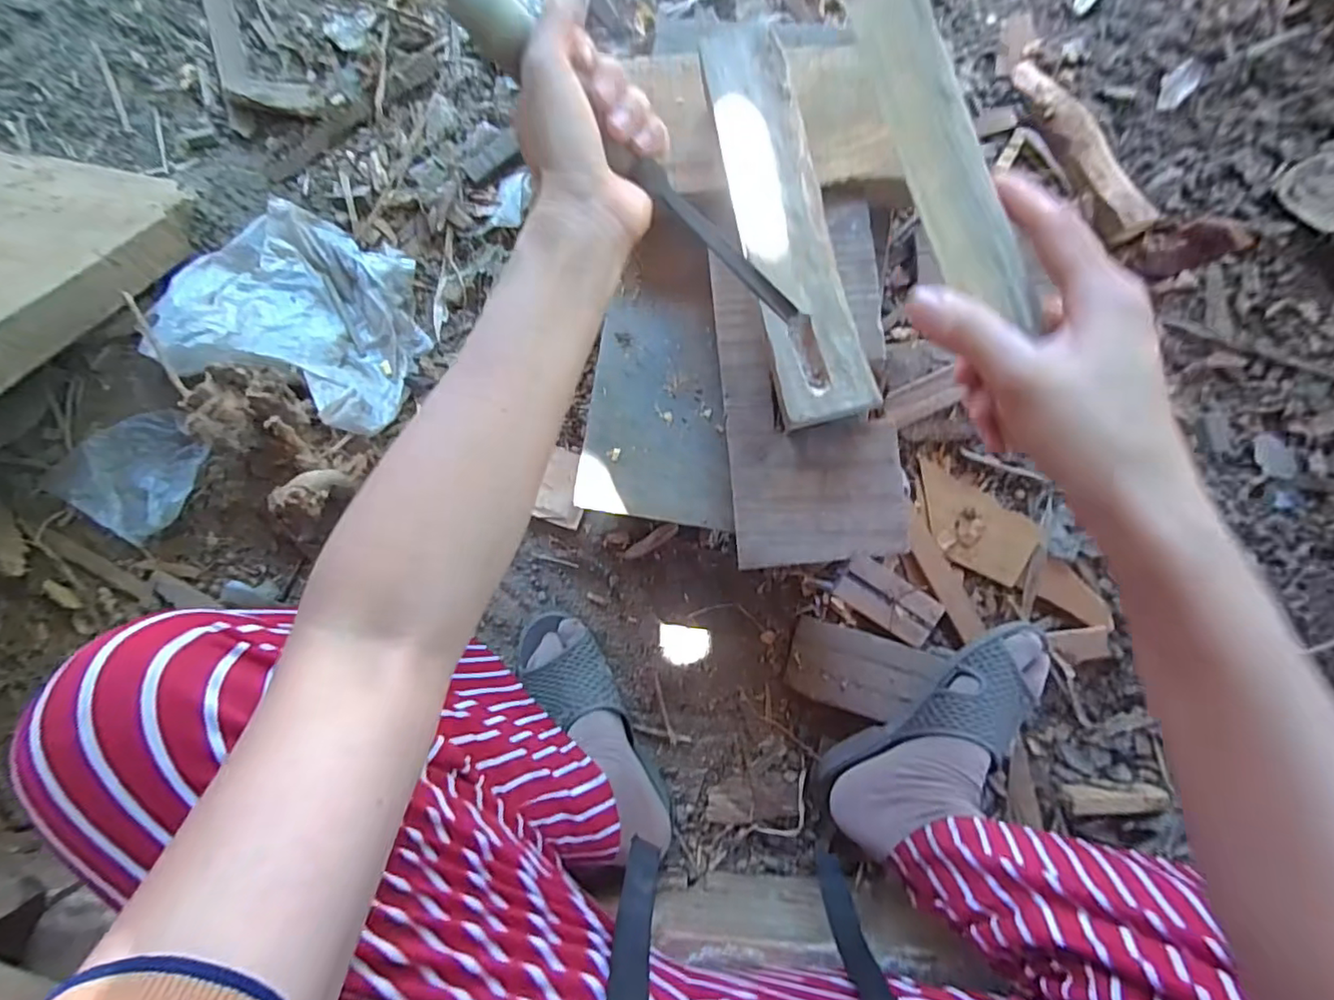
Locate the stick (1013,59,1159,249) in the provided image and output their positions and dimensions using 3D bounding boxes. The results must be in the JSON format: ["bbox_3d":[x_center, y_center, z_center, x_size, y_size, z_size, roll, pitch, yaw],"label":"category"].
[{"bbox_3d":[0.429,-0.366,0.616,0.053,0.038,0.220,-22,87,2],"label":"stick"}]

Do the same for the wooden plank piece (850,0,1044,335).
[{"bbox_3d":[0.122,-0.151,0.260,0.036,0.011,0.158,-21,90,2],"label":"wooden plank piece"}]

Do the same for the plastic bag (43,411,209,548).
[{"bbox_3d":[-0.557,-0.034,0.635,0.144,0.050,0.131,30,89,4],"label":"plastic bag"}]

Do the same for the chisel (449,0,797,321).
[{"bbox_3d":[-0.011,-0.184,0.333,0.240,0.023,0.026,37,90,-22],"label":"chisel"}]

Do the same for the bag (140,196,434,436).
[{"bbox_3d":[-0.387,-0.203,0.618,0.250,0.101,0.202,19,89,4],"label":"bag"}]

